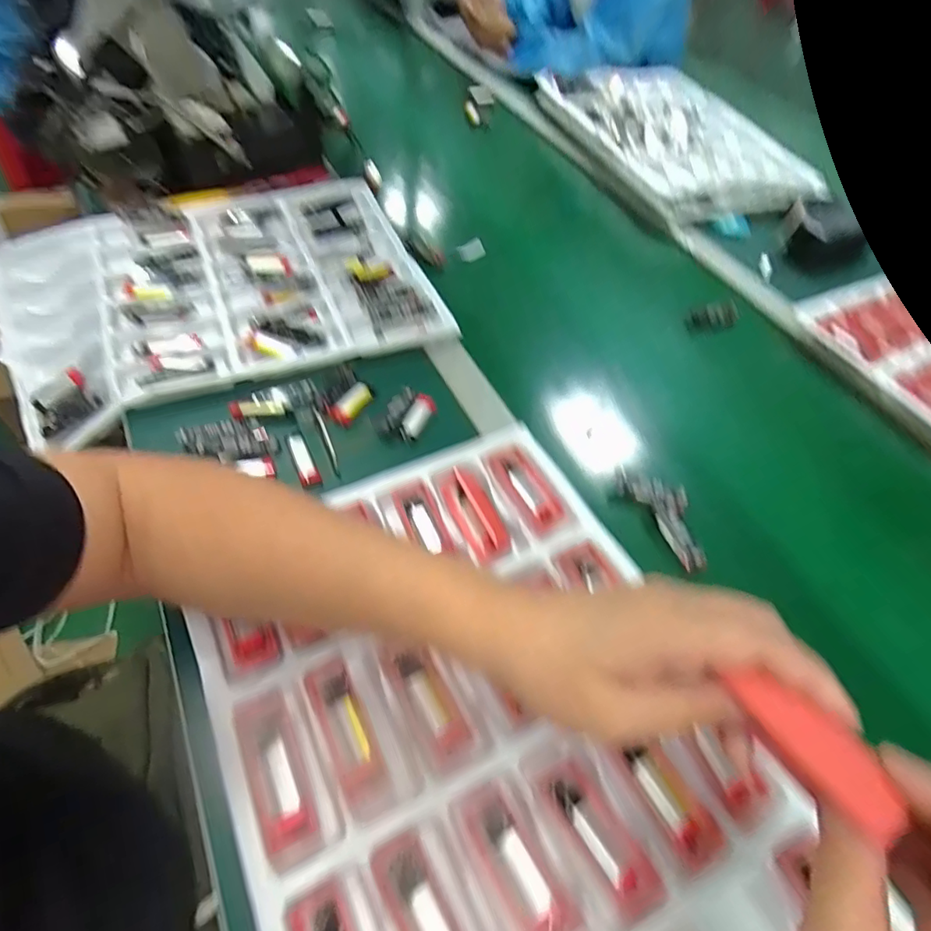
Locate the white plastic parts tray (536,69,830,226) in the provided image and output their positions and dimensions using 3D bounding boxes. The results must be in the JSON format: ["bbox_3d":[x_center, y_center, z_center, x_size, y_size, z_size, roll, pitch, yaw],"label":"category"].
[{"bbox_3d":[0.351,-0.578,0.991,0.314,0.056,0.516,-18,55,-20],"label":"white plastic parts tray"}]

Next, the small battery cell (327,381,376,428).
[{"bbox_3d":[-0.108,-0.061,0.538,0.027,0.013,0.049,31,54,18],"label":"small battery cell"}]

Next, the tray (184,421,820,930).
[{"bbox_3d":[0.023,0.181,0.349,0.306,0.029,0.453,-19,56,-21],"label":"tray"}]

